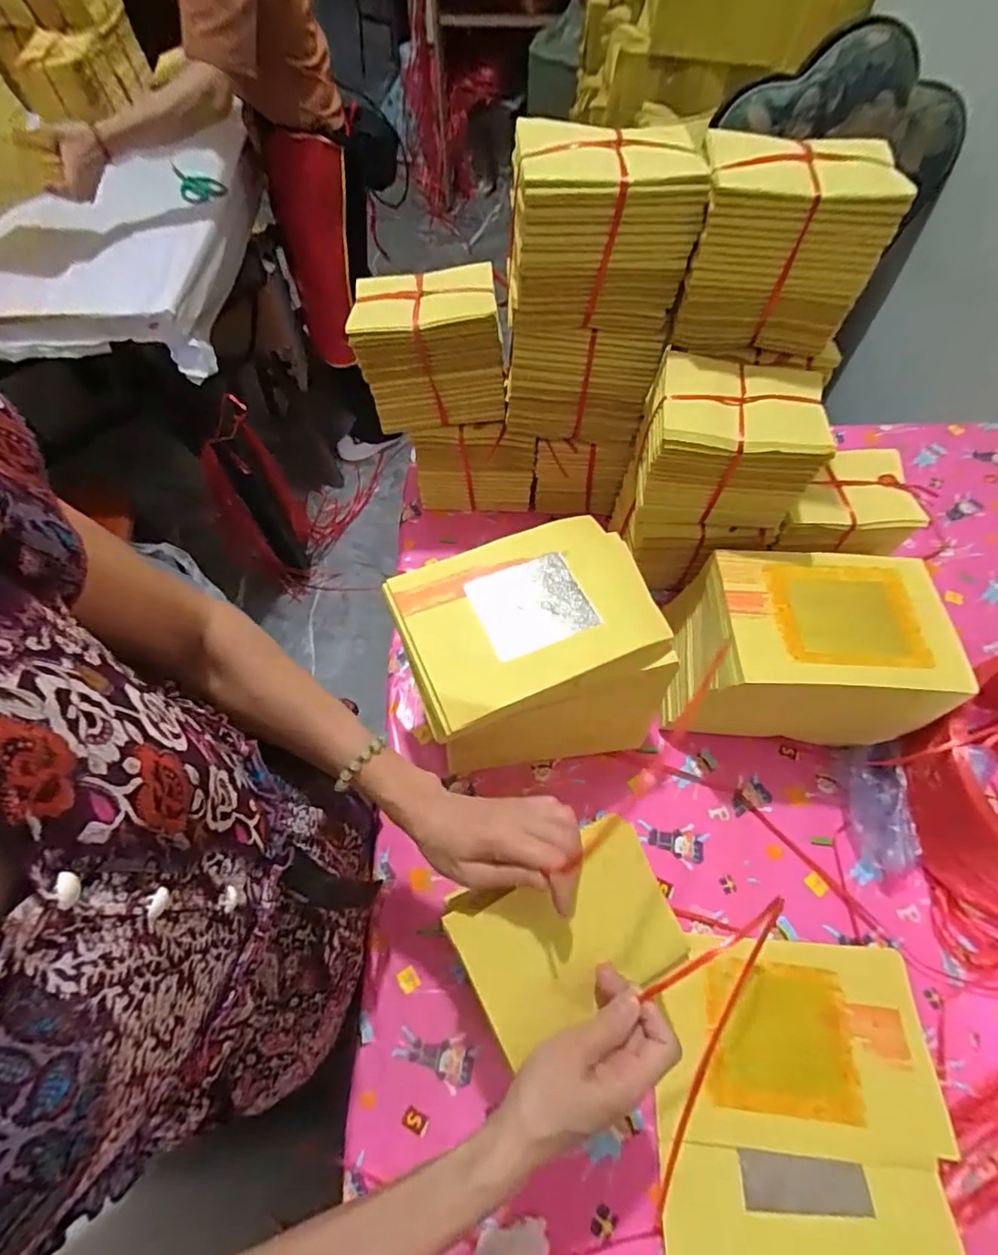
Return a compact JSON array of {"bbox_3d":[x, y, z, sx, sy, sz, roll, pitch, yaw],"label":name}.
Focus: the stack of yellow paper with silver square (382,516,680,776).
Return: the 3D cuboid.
[{"bbox_3d":[0.032,0.039,0.584,0.228,0.188,0.188,-22,63,-10],"label":"stack of yellow paper with silver square"}]

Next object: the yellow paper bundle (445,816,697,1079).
[{"bbox_3d":[0.052,0.236,0.427,0.162,0.015,0.122,-24,87,-7],"label":"yellow paper bundle"}]

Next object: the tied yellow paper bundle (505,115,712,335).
[{"bbox_3d":[0.097,-0.384,0.539,0.170,0.137,0.096,4,61,3],"label":"tied yellow paper bundle"}]

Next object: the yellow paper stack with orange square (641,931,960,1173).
[{"bbox_3d":[0.277,0.388,0.518,0.247,0.017,0.165,4,61,3],"label":"yellow paper stack with orange square"}]

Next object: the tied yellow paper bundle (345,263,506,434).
[{"bbox_3d":[-0.082,-0.327,0.662,0.165,0.129,0.104,-7,61,-2],"label":"tied yellow paper bundle"}]

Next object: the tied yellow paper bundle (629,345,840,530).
[{"bbox_3d":[0.239,-0.193,0.593,0.159,0.133,0.119,5,61,4],"label":"tied yellow paper bundle"}]

